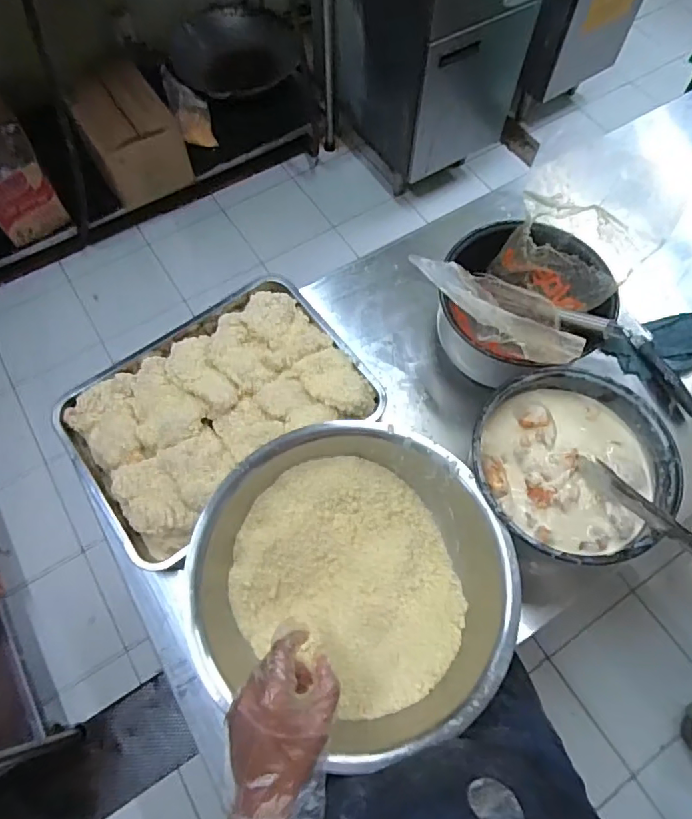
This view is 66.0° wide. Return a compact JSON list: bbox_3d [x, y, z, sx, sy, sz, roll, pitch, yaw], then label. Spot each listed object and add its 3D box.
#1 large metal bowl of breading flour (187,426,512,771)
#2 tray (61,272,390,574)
[{"bbox_3d":[0.009,0.187,0.606,0.335,0.095,0.304,27,69,11],"label":"large metal bowl of breading flour"},{"bbox_3d":[-0.176,-0.012,0.723,0.383,0.055,0.283,-35,70,-15],"label":"tray"}]

